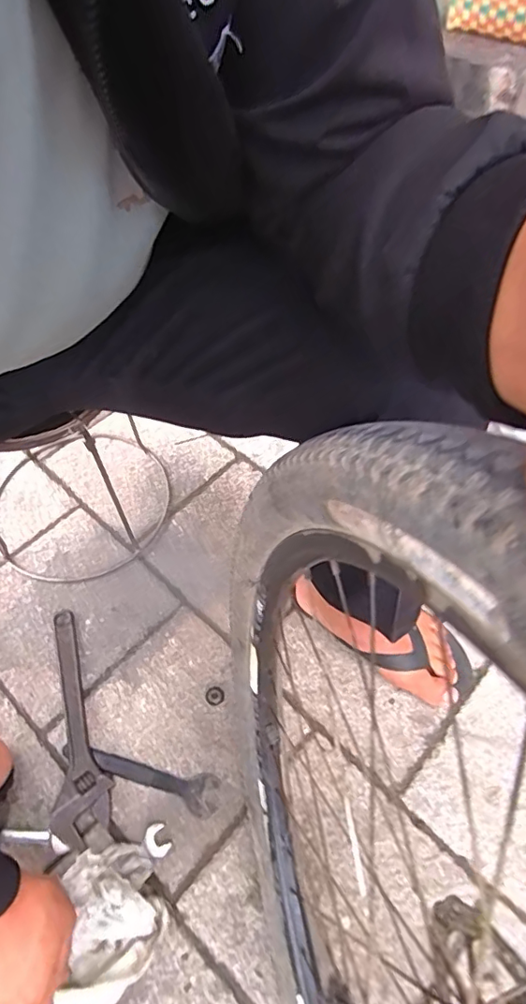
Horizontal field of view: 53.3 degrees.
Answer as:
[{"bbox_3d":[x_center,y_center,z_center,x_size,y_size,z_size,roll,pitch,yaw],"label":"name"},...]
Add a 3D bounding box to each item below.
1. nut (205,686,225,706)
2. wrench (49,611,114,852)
[{"bbox_3d":[-0.064,0.259,0.698,0.024,0.005,0.024,1,55,-1],"label":"nut"},{"bbox_3d":[-0.239,0.274,0.677,0.063,0.024,0.290,-10,56,-9],"label":"wrench"}]

